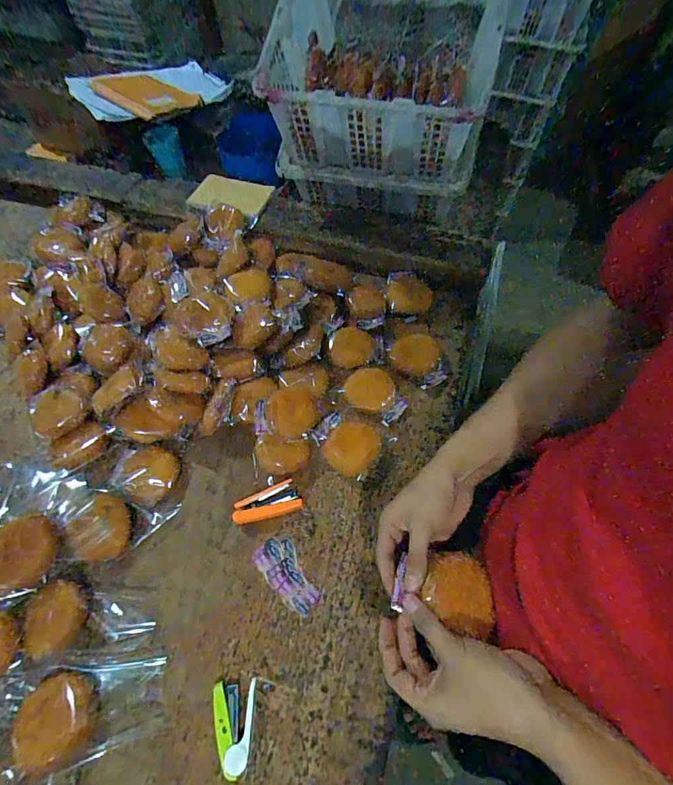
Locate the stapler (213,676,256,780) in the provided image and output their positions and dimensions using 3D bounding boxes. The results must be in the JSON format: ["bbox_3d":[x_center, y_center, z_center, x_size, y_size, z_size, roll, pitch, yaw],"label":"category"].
[{"bbox_3d":[-0.118,0.379,0.450,0.045,0.019,0.083,-5,61,0],"label":"stapler"}]

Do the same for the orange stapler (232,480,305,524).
[{"bbox_3d":[-0.101,0.163,0.575,0.094,0.021,0.044,-21,62,-8],"label":"orange stapler"}]

